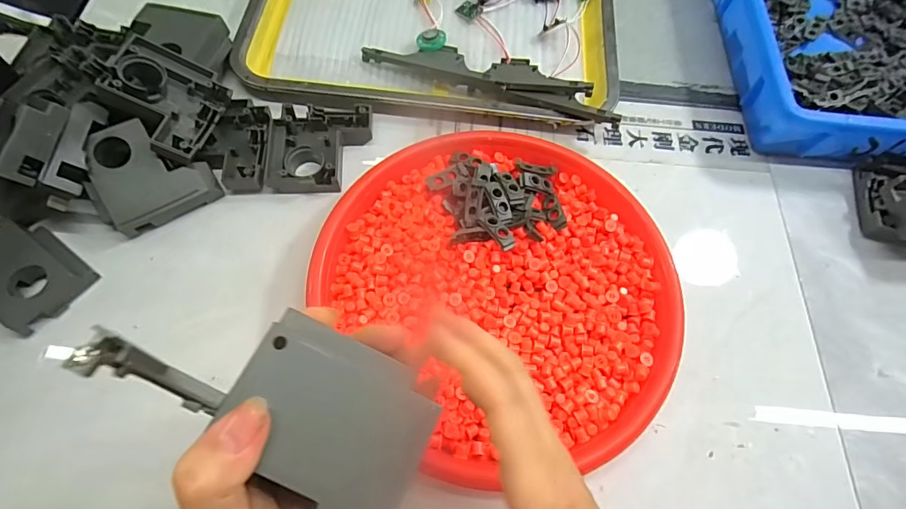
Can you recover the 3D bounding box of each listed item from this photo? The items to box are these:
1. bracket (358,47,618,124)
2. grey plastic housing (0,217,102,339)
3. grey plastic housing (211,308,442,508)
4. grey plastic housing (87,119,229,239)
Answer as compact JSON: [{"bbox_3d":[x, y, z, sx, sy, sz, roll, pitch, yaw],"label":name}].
[{"bbox_3d":[0.032,-0.161,0.412,0.229,0.028,0.049,17,67,4],"label":"bracket"},{"bbox_3d":[-0.310,0.020,0.320,0.078,0.026,0.078,34,69,11],"label":"grey plastic housing"},{"bbox_3d":[-0.048,0.067,0.165,0.070,0.016,0.074,23,67,7],"label":"grey plastic housing"},{"bbox_3d":[-0.230,-0.062,0.345,0.072,0.018,0.075,-30,94,-15],"label":"grey plastic housing"}]

